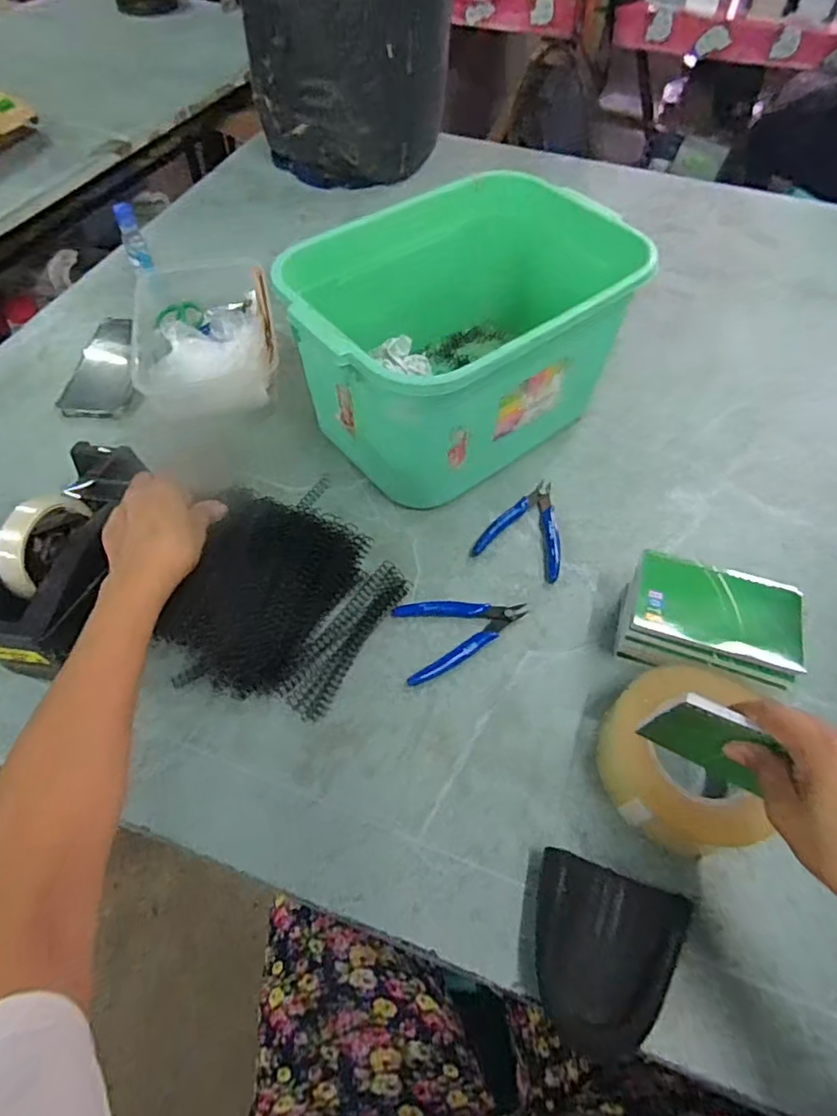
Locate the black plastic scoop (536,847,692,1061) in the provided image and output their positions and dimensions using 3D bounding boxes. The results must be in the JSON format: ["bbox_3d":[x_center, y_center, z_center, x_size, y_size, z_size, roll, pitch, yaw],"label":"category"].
[{"bbox_3d":[0.124,0.270,0.396,0.097,0.021,0.103,17,59,10],"label":"black plastic scoop"}]

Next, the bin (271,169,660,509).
[{"bbox_3d":[0.046,-0.218,0.614,0.335,0.193,0.228,-36,65,-22],"label":"bin"}]

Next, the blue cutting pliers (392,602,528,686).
[{"bbox_3d":[0.041,0.065,0.530,0.117,0.007,0.075,-12,59,-9],"label":"blue cutting pliers"}]

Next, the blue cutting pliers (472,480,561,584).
[{"bbox_3d":[0.119,-0.035,0.605,0.085,0.015,0.112,24,60,13],"label":"blue cutting pliers"}]

